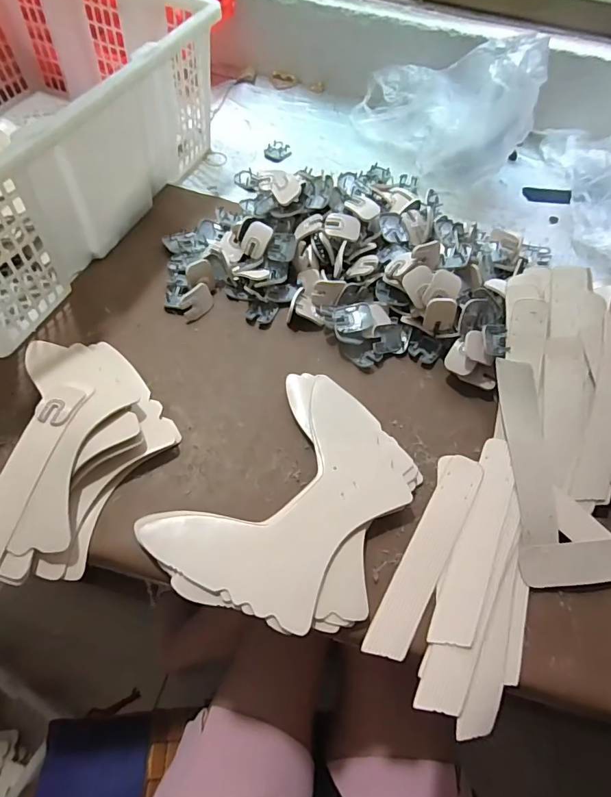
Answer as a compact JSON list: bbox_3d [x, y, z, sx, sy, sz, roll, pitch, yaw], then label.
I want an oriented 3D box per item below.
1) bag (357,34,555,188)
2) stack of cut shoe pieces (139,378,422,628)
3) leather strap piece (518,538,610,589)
[{"bbox_3d":[0.182,-0.421,0.613,0.105,0.161,0.271,-26,64,-18],"label":"bag"},{"bbox_3d":[-0.004,0.083,0.379,0.168,0.024,0.215,31,62,14],"label":"stack of cut shoe pieces"},{"bbox_3d":[0.258,0.139,0.380,0.155,0.008,0.034,-1,68,-11],"label":"leather strap piece"}]

